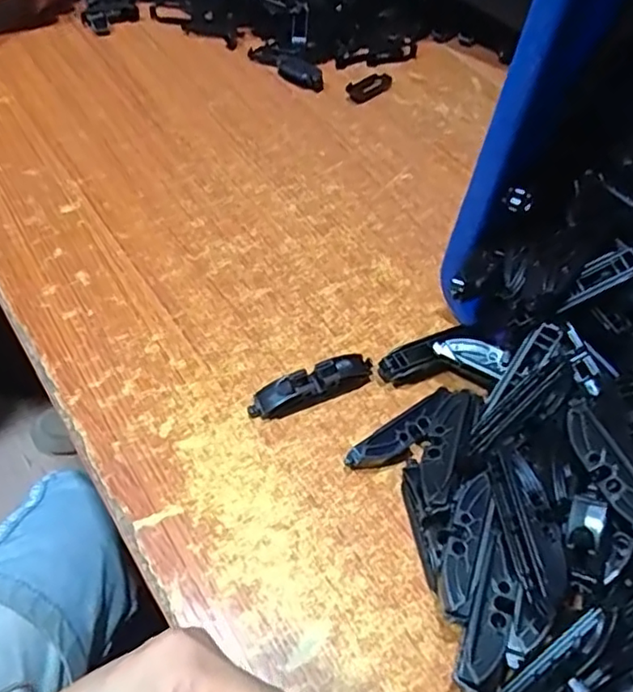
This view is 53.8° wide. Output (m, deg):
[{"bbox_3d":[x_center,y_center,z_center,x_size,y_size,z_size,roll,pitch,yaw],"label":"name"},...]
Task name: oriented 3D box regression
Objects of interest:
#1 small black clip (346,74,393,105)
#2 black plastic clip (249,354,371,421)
[{"bbox_3d":[0.052,-0.251,0.604,0.026,0.005,0.057,39,59,22],"label":"small black clip"},{"bbox_3d":[-0.002,0.024,0.387,0.083,0.021,0.017,-20,57,-19],"label":"black plastic clip"}]

